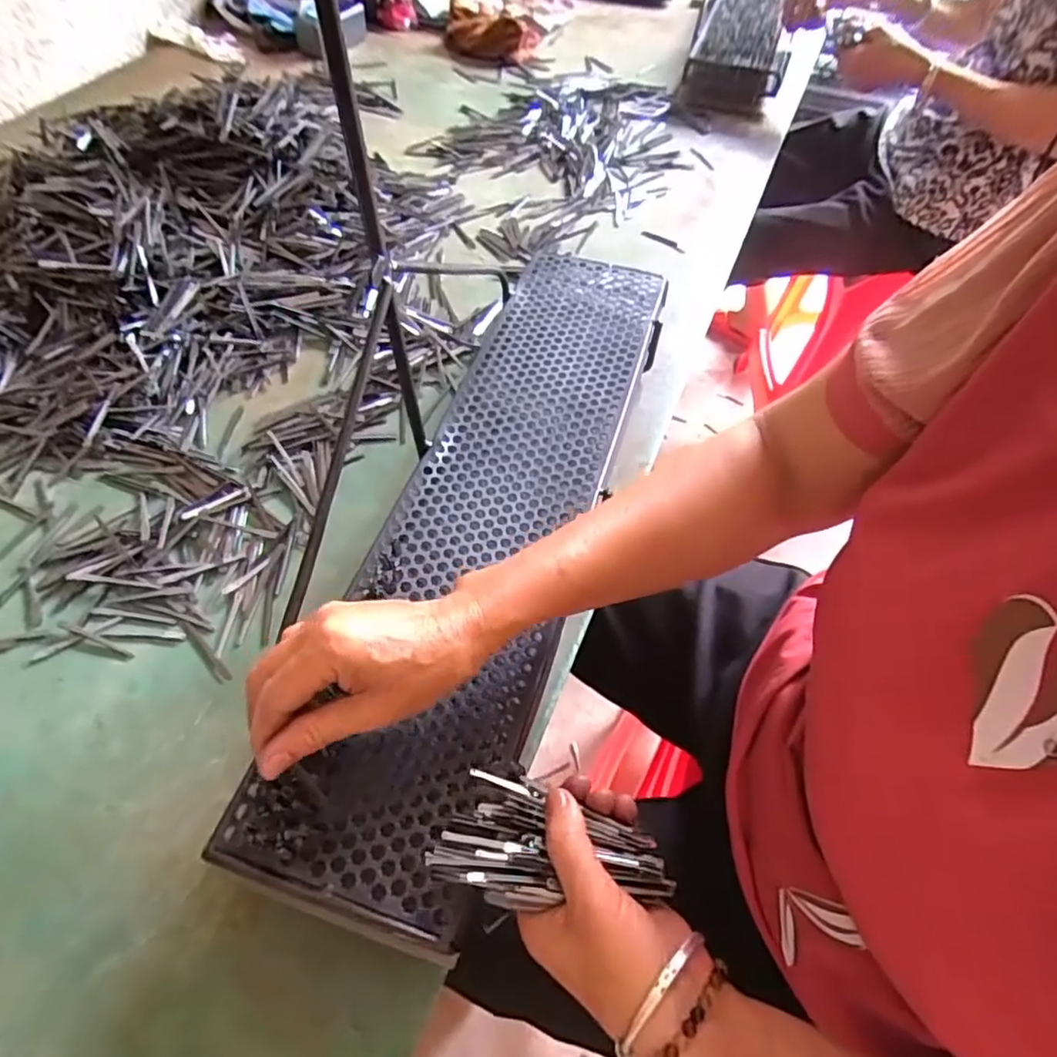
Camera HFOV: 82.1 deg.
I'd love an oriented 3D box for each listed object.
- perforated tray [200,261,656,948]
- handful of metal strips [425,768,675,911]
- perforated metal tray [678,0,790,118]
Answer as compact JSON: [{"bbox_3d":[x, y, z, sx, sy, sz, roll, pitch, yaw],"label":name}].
[{"bbox_3d":[-0.014,-0.038,0.476,0.149,0.024,0.600,15,57,7],"label":"perforated tray"},{"bbox_3d":[0.013,0.164,0.318,0.119,0.024,0.061,5,56,4],"label":"handful of metal strips"},{"bbox_3d":[0.402,-0.912,1.093,0.145,0.095,0.604,18,57,8],"label":"perforated metal tray"}]

